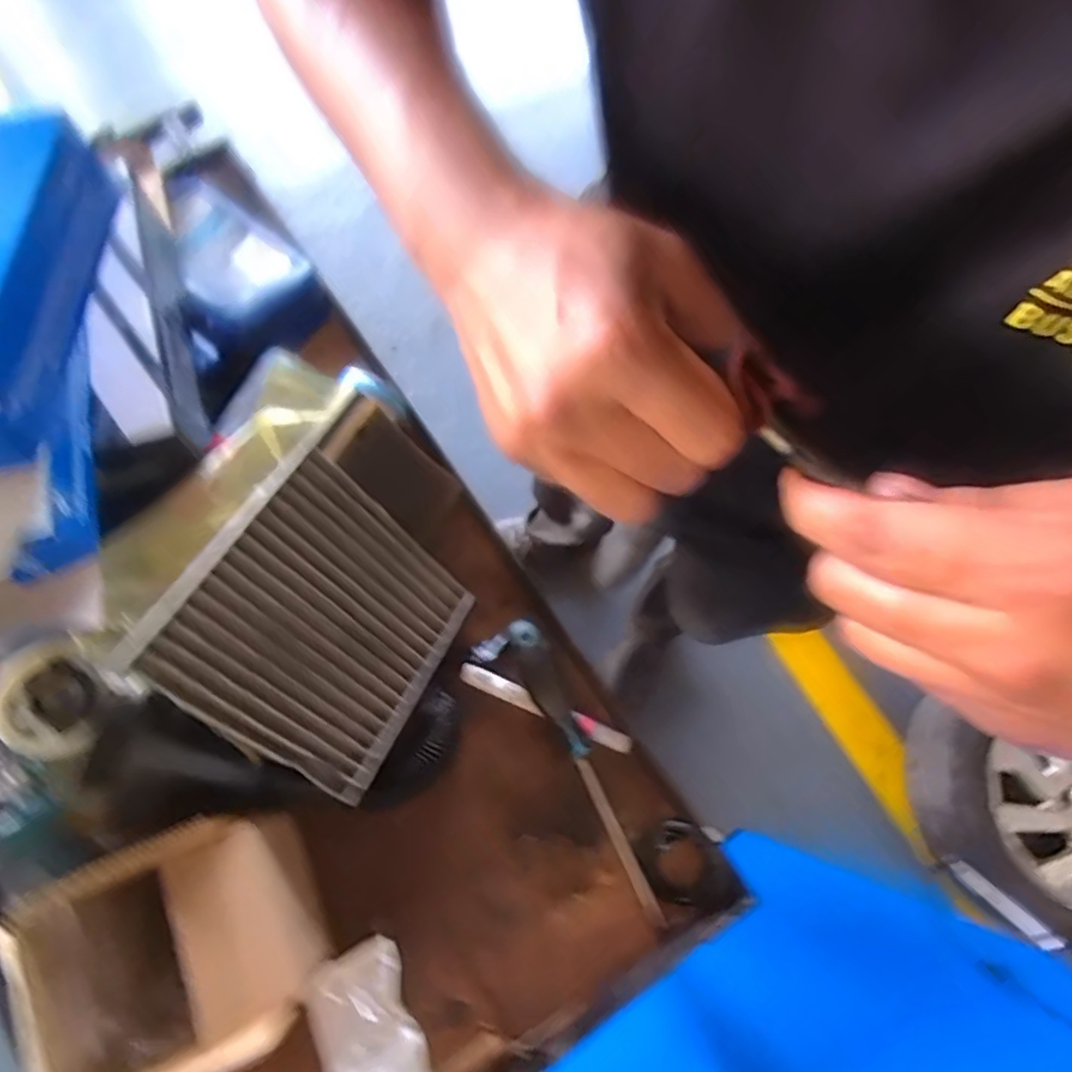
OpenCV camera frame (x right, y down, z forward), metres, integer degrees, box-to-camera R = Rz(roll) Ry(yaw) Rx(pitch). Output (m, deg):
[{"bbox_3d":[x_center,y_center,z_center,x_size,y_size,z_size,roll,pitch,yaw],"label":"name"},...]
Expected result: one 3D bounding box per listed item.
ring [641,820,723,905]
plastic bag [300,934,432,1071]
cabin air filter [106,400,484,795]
[{"bbox_3d":[0.112,0.251,0.498,0.054,0.013,0.058,1,74,-2],"label":"ring"},{"bbox_3d":[-0.116,0.357,0.435,0.081,0.029,0.133,-19,76,-8],"label":"plastic bag"},{"bbox_3d":[-0.148,0.060,0.468,0.017,0.198,0.191,-1,47,44],"label":"cabin air filter"}]

